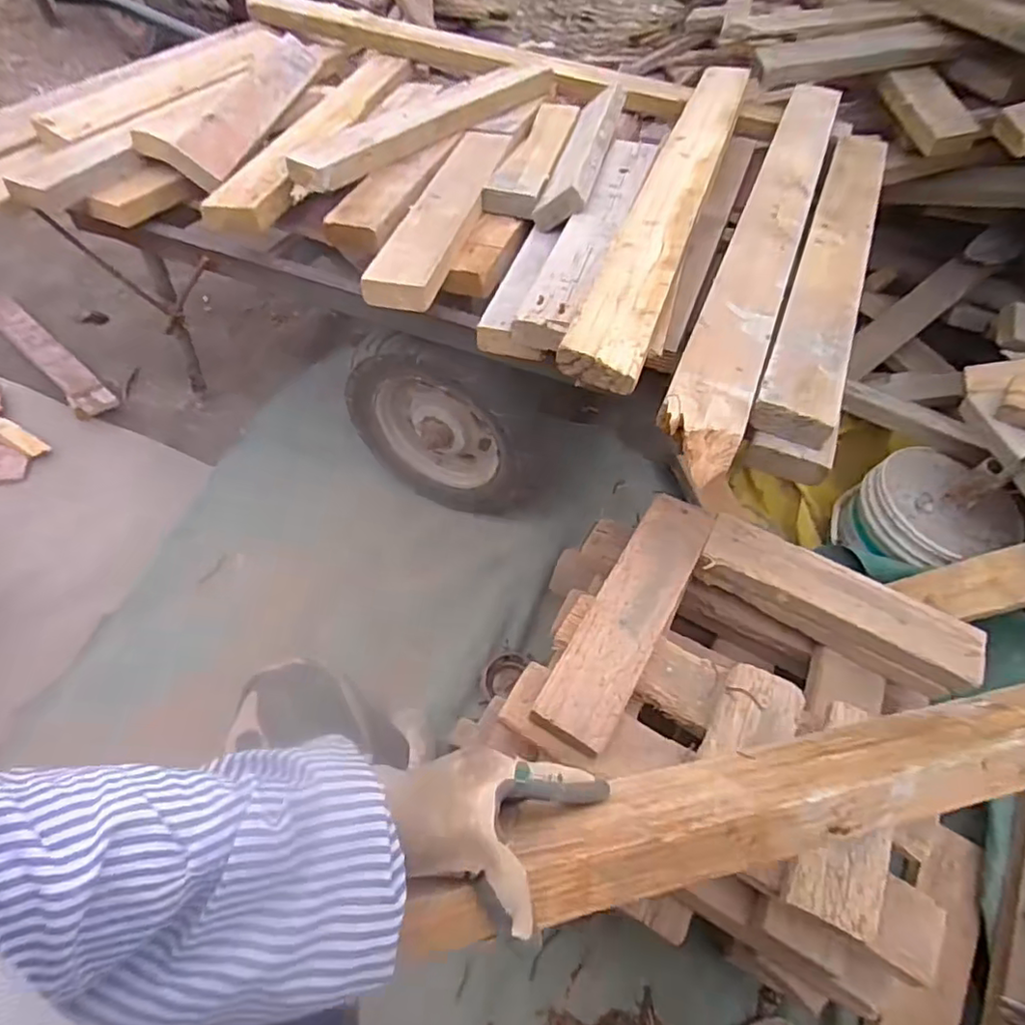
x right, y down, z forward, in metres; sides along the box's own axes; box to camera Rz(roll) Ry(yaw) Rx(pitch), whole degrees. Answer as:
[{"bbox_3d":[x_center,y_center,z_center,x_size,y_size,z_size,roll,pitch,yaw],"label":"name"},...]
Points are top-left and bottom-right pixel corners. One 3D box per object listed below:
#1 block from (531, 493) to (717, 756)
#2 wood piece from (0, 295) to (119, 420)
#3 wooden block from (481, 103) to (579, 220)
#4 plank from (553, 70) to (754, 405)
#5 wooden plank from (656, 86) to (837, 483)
[{"bbox_3d":[0.149,0.117,0.741,0.089,0.031,0.352,28,57,14],"label":"block"},{"bbox_3d":[-1.099,-0.382,1.410,0.532,0.060,0.084,38,60,20],"label":"wood piece"},{"bbox_3d":[0.049,-0.641,1.073,0.088,0.031,0.410,16,55,6],"label":"wooden block"},{"bbox_3d":[0.254,-0.497,0.919,0.095,0.049,0.944,19,55,8],"label":"plank"},{"bbox_3d":[0.379,-0.421,0.893,0.094,0.053,0.989,22,56,10],"label":"wooden plank"}]

